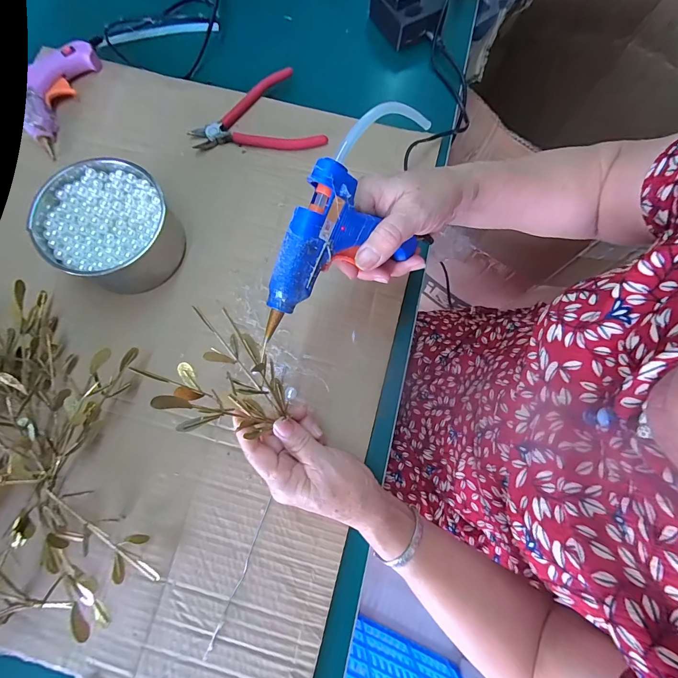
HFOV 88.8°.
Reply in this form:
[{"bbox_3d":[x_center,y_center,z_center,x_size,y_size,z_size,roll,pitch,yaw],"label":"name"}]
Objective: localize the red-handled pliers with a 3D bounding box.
[{"bbox_3d":[-0.096,-0.273,0.412,0.151,0.011,0.108,-5,76,-1],"label":"red-handled pliers"}]

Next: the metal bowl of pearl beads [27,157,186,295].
[{"bbox_3d":[-0.229,-0.111,0.351,0.115,0.060,0.114,0,76,0],"label":"metal bowl of pearl beads"}]

